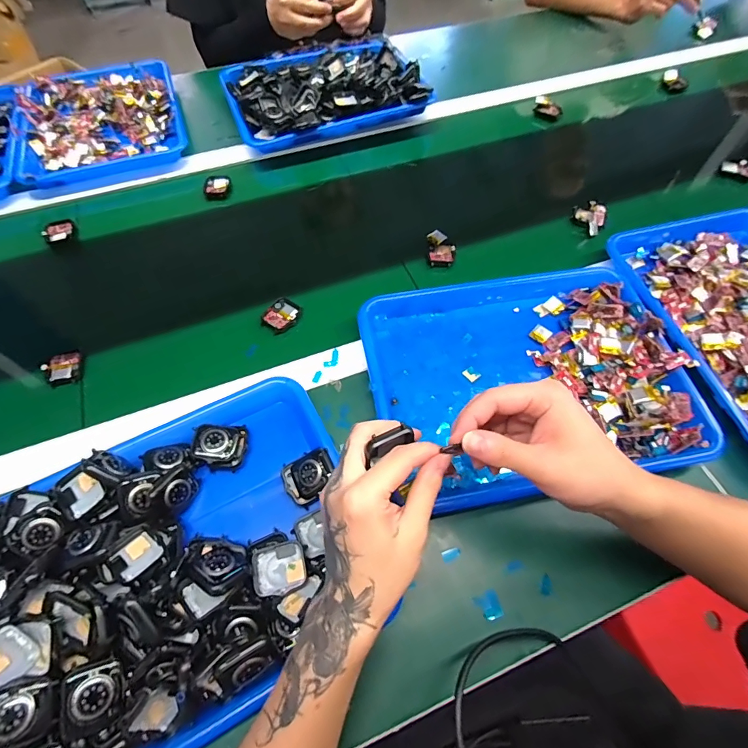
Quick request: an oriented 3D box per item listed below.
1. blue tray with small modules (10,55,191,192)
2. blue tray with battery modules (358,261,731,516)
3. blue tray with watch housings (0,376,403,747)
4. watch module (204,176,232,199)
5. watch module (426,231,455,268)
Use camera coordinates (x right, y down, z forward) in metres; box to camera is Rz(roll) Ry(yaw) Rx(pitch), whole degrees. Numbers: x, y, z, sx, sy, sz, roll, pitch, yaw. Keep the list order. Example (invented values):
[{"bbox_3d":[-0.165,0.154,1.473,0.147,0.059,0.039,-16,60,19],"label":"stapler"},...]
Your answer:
[{"bbox_3d":[-0.468,-0.440,0.699,0.259,0.045,0.296,-21,65,-13],"label":"blue tray with small modules"},{"bbox_3d":[0.159,-0.011,0.437,0.320,0.046,0.265,-11,63,-8],"label":"blue tray with battery modules"},{"bbox_3d":[-0.176,0.160,0.341,0.339,0.059,0.252,-27,66,-16],"label":"blue tray with watch housings"},{"bbox_3d":[-0.243,-0.291,0.631,0.039,0.004,0.042,-4,76,-13],"label":"watch module"},{"bbox_3d":[0.092,-0.174,0.559,0.035,0.014,0.056,1,62,-2],"label":"watch module"}]

